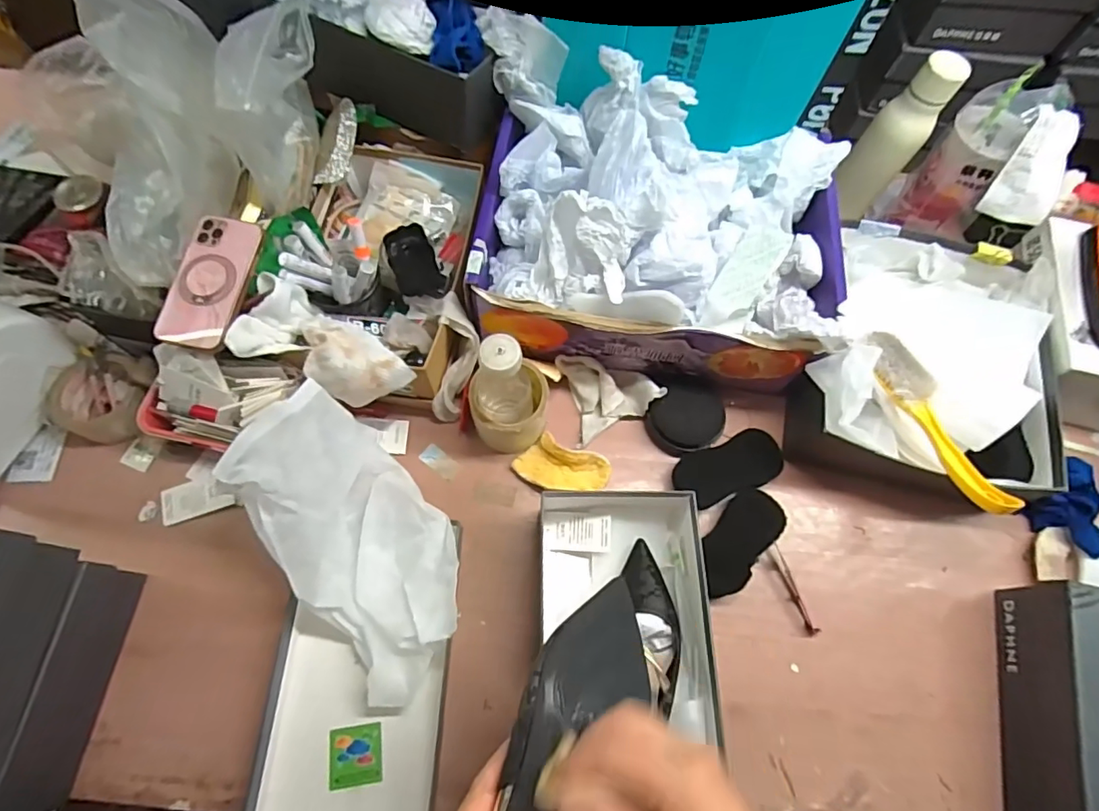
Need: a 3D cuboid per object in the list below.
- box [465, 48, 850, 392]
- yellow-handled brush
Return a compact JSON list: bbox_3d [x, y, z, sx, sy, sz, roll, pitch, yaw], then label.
[{"bbox_3d":[0.125,-0.195,0.621,0.385,0.201,0.271,8,68,1],"label":"box"},{"bbox_3d":[0.407,0.010,0.570,0.041,0.039,0.221,-16,70,-9],"label":"yellow-handled brush"}]

